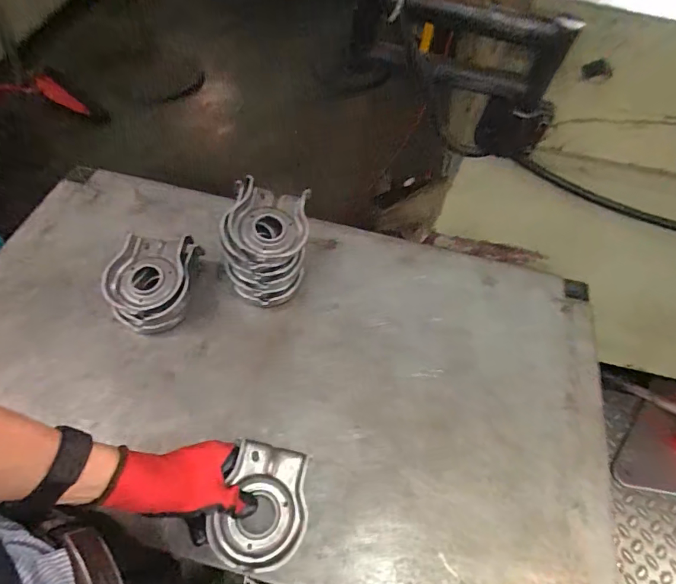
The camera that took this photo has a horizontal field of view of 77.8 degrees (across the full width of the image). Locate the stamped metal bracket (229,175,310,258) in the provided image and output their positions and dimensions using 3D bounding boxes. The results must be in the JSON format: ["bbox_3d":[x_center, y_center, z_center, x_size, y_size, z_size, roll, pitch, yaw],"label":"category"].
[{"bbox_3d":[-0.096,-0.103,0.594,0.104,0.034,0.124,2,57,-4],"label":"stamped metal bracket"}]

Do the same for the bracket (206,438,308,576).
[{"bbox_3d":[-0.081,0.234,0.460,0.092,0.023,0.125,16,58,7],"label":"bracket"}]

